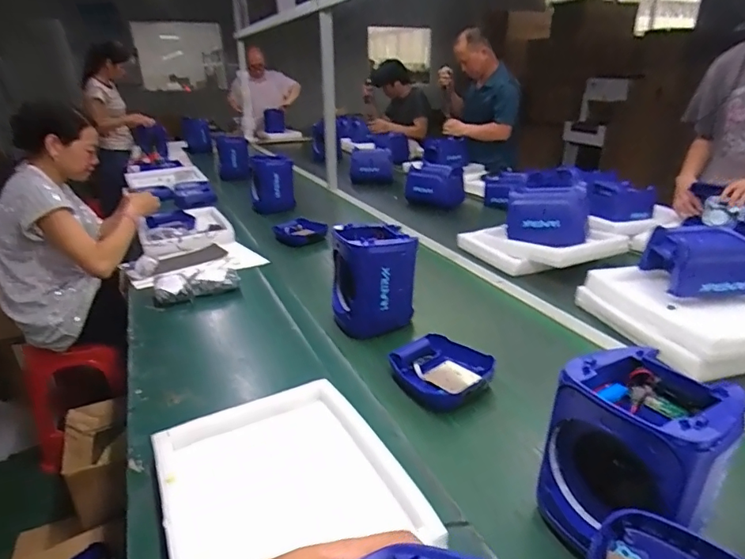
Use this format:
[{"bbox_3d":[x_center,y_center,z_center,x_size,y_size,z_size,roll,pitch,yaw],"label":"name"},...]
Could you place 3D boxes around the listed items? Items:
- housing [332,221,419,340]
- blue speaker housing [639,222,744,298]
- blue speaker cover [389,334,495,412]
[{"bbox_3d":[0.002,-0.003,1.068,0.171,0.205,0.145,-4,20,-14],"label":"housing"},{"bbox_3d":[0.776,-0.045,1.083,0.238,0.127,0.148,5,19,11],"label":"blue speaker housing"},{"bbox_3d":[0.133,0.171,0.895,0.168,0.054,0.171,16,24,38],"label":"blue speaker cover"}]

